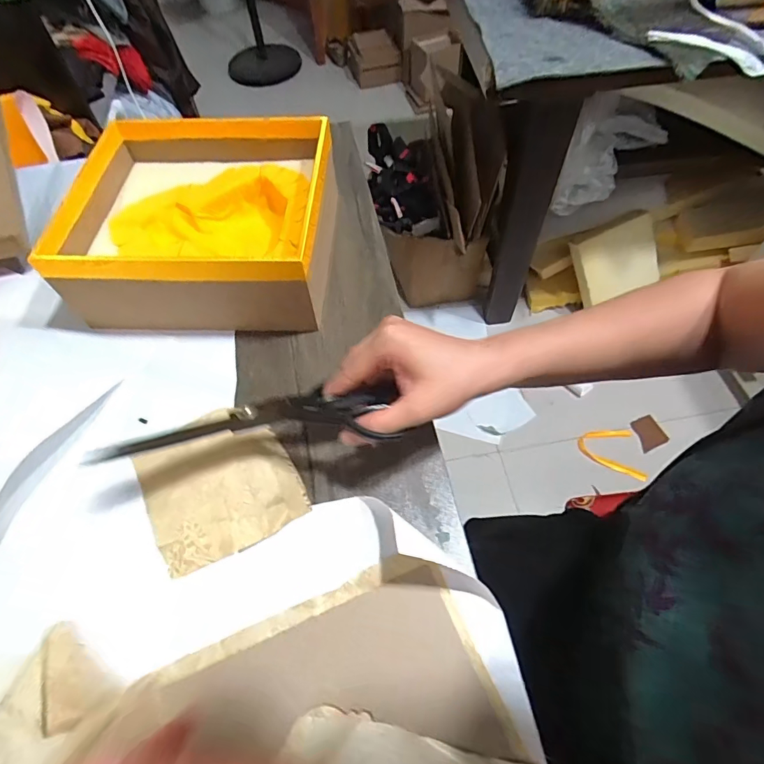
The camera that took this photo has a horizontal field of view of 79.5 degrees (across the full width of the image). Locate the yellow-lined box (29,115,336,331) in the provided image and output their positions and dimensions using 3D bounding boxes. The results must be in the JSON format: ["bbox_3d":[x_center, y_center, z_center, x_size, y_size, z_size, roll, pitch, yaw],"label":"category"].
[{"bbox_3d":[-0.187,-0.177,0.484,0.264,0.090,0.230,-2,60,1],"label":"yellow-lined box"}]

